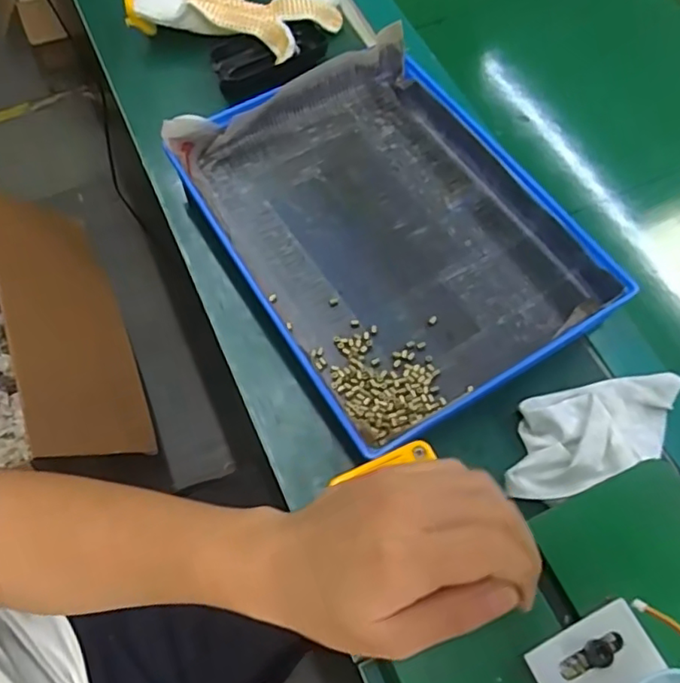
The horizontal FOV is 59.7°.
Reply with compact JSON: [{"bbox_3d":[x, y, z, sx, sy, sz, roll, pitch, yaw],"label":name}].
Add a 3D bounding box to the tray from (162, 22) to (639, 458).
[{"bbox_3d":[0.039,-0.095,0.476,0.249,0.048,0.317,-29,65,-16],"label":"tray"}]

